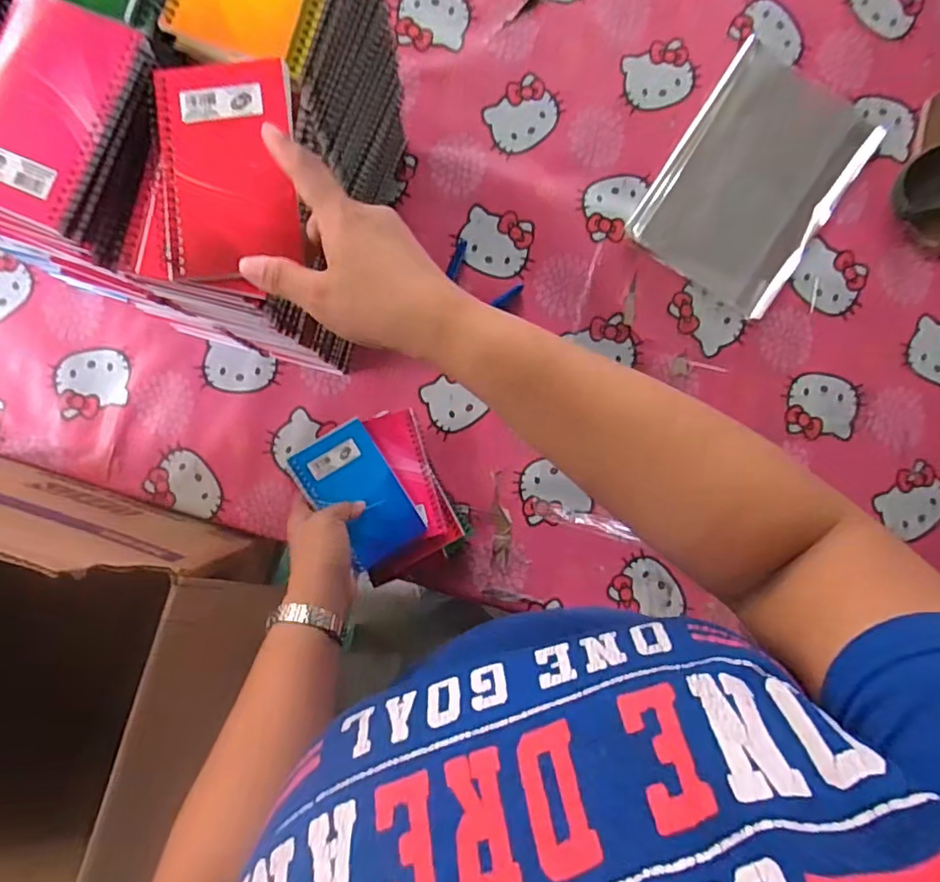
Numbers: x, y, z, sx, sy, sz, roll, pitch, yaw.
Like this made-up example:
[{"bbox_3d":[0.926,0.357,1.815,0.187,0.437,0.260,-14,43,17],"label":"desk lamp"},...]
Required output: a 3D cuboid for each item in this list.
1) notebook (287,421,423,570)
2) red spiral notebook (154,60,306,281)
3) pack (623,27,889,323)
[{"bbox_3d":[-0.110,0.055,0.566,0.081,0.011,0.132,-33,94,-11],"label":"notebook"},{"bbox_3d":[-0.150,-0.170,0.357,0.084,0.007,0.127,-6,89,0],"label":"red spiral notebook"},{"bbox_3d":[0.313,-0.287,0.630,0.179,0.008,0.255,33,89,0],"label":"pack"}]

